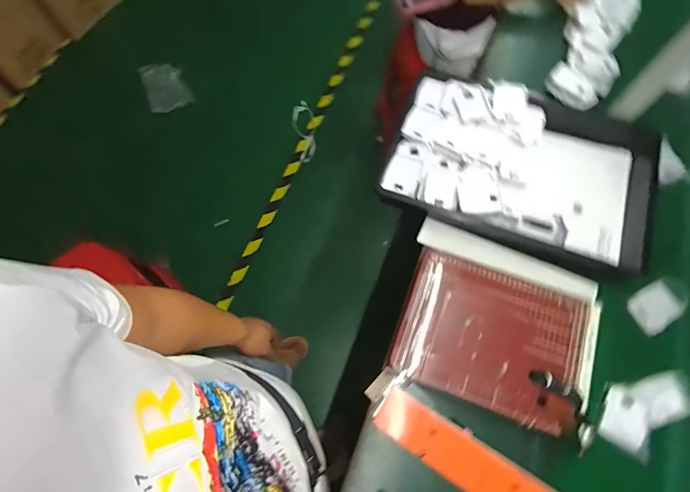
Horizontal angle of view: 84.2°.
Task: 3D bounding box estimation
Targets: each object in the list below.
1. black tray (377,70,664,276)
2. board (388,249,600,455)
[{"bbox_3d":[0.391,-0.181,0.859,0.569,0.063,0.373,18,72,4],"label":"black tray"},{"bbox_3d":[0.283,0.178,0.718,0.351,0.026,0.246,16,72,10],"label":"board"}]

